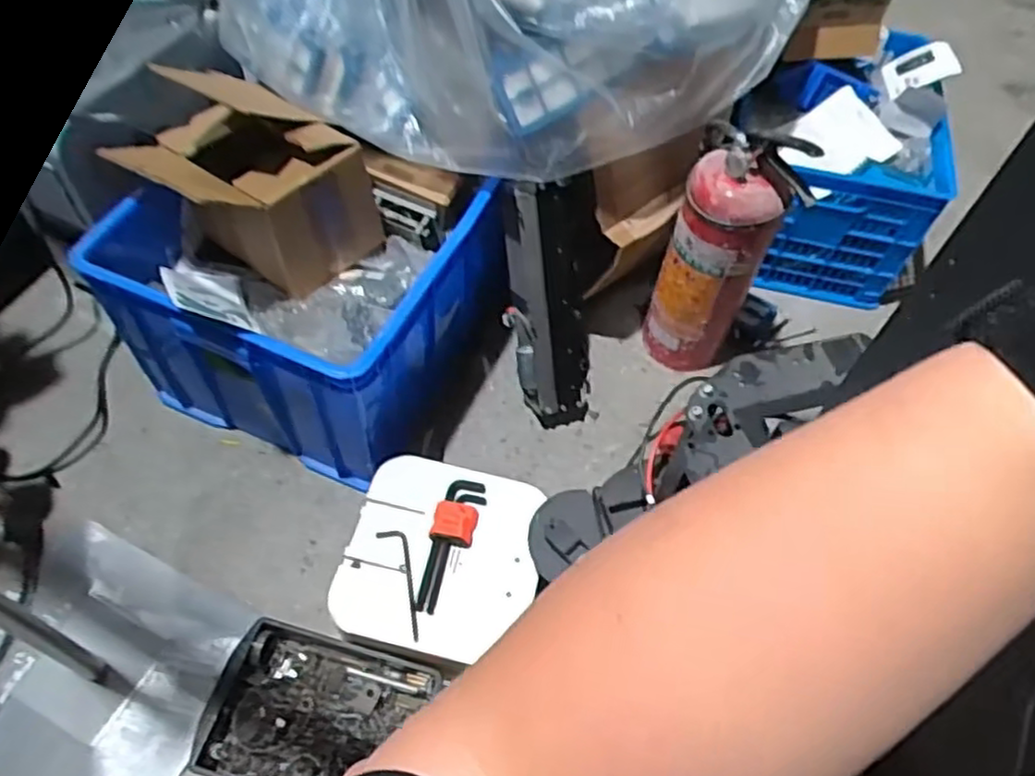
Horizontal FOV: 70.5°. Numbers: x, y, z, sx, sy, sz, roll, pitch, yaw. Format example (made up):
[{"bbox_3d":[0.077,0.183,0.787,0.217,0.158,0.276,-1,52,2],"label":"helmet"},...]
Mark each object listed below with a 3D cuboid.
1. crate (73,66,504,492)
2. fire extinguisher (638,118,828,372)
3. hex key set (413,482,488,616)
[{"bbox_3d":[-0.301,-0.162,1.034,0.458,0.362,0.373,22,56,10],"label":"crate"},{"bbox_3d":[0.298,-0.204,1.112,0.140,0.424,0.151,16,55,6],"label":"fire extinguisher"},{"bbox_3d":[-0.085,0.190,0.923,0.052,0.037,0.181,15,55,6],"label":"hex key set"}]

